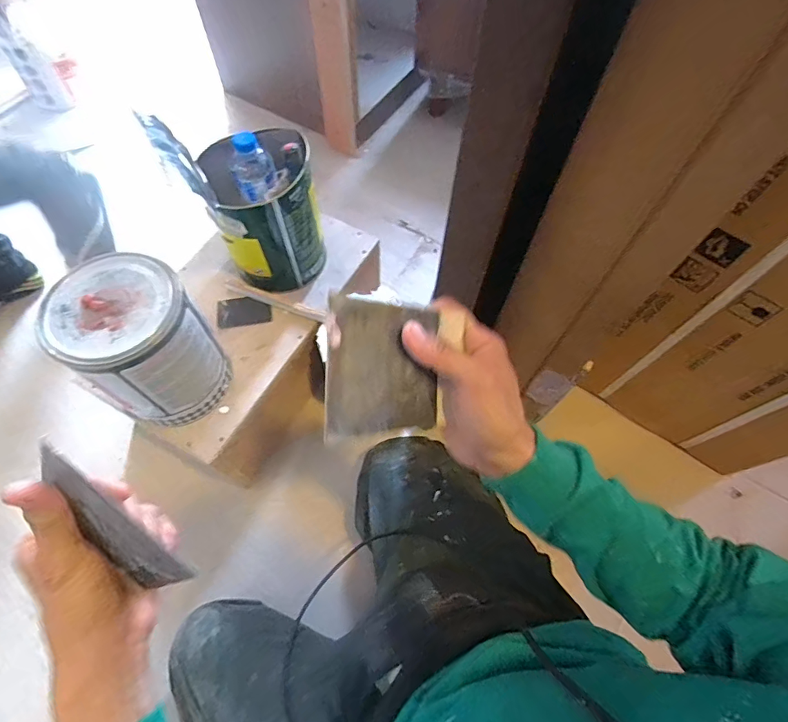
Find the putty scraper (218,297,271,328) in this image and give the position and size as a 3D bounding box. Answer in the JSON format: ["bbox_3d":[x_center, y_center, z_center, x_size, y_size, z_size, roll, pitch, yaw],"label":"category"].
[{"bbox_3d":[-0.252,-0.084,0.750,0.088,0.004,0.058,-10,64,-1],"label":"putty scraper"}]

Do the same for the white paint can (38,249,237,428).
[{"bbox_3d":[-0.332,-0.022,0.603,0.146,0.194,0.150,1,63,-1],"label":"white paint can"}]

